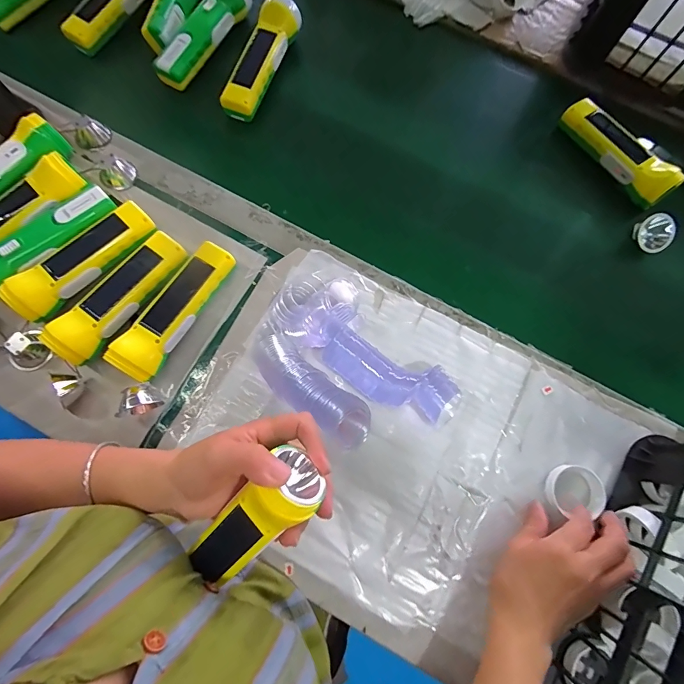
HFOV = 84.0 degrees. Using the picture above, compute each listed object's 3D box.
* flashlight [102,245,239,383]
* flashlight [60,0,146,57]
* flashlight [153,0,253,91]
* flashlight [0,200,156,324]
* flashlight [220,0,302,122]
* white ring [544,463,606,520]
[{"bbox_3d":[-0.177,-0.034,0.408,0.045,0.042,0.159,30,76,5],"label":"flashlight"},{"bbox_3d":[-0.308,-0.471,0.525,0.041,0.051,0.178,26,75,6],"label":"flashlight"},{"bbox_3d":[-0.189,-0.421,0.515,0.044,0.050,0.172,30,76,5],"label":"flashlight"},{"bbox_3d":[-0.282,-0.089,0.417,0.050,0.043,0.162,44,78,8],"label":"flashlight"},{"bbox_3d":[-0.104,-0.382,0.508,0.051,0.047,0.182,16,75,2],"label":"flashlight"},{"bbox_3d":[0.237,0.150,0.385,0.054,0.012,0.050,0,73,-1],"label":"white ring"}]

